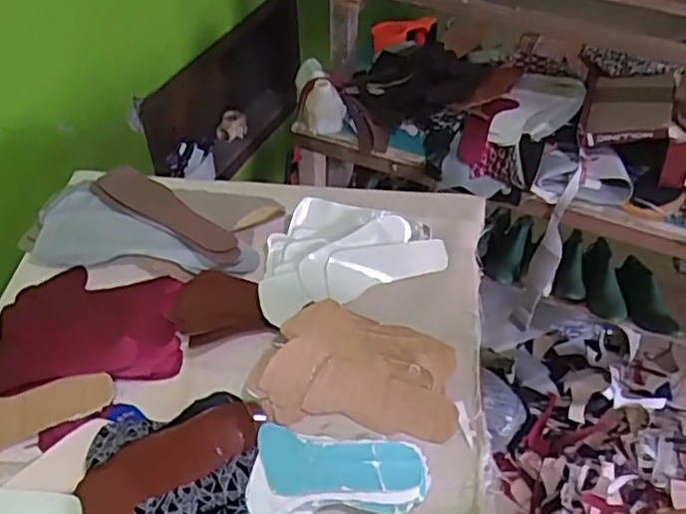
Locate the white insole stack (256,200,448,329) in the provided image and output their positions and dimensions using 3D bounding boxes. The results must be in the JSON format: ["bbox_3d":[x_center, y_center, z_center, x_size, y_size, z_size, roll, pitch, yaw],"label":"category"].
[{"bbox_3d":[0.004,-0.013,0.877,0.251,0.039,0.156,-15,48,-13],"label":"white insole stack"}]

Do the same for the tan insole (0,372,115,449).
[{"bbox_3d":[-0.343,0.172,0.732,0.171,0.009,0.068,-9,68,-5],"label":"tan insole"}]

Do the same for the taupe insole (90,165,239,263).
[{"bbox_3d":[-0.247,-0.061,0.932,0.244,0.015,0.080,29,39,14],"label":"taupe insole"}]

